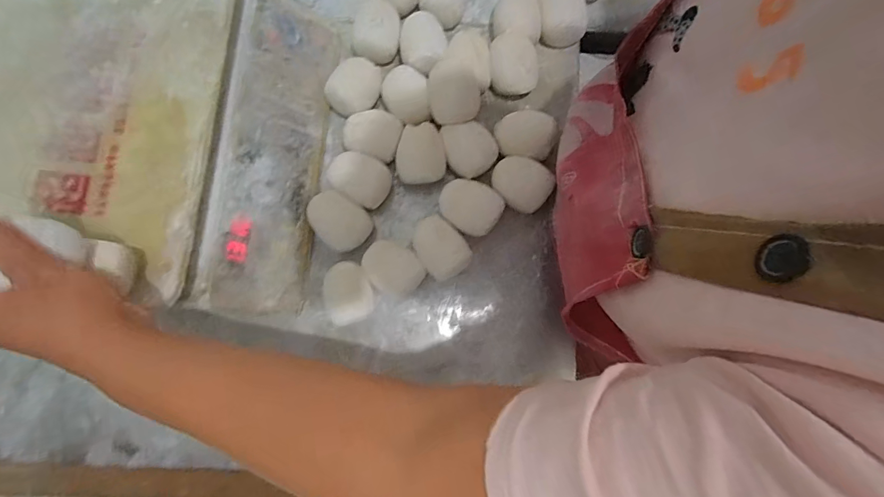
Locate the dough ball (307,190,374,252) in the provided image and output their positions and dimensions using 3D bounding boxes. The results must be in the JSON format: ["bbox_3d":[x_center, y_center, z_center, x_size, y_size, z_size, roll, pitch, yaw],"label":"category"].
[{"bbox_3d":[-0.110,-0.028,0.443,0.065,0.034,0.049,37,84,4],"label":"dough ball"}]

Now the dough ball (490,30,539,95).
[{"bbox_3d":[0.078,-0.201,0.462,0.052,0.037,0.063,1,82,0],"label":"dough ball"}]

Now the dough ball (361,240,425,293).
[{"bbox_3d":[-0.051,0.020,0.433,0.051,0.034,0.058,-37,84,-5],"label":"dough ball"}]

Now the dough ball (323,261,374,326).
[{"bbox_3d":[-0.093,0.044,0.423,0.043,0.046,0.059,-18,83,-3],"label":"dough ball"}]

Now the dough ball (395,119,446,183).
[{"bbox_3d":[-0.023,-0.098,0.450,0.050,0.042,0.059,-5,82,-1],"label":"dough ball"}]

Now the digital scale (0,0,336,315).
[{"bbox_3d":[-0.286,-0.112,0.414,0.306,0.103,0.331,6,82,1],"label":"digital scale"}]

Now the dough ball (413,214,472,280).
[{"bbox_3d":[-0.002,-0.001,0.439,0.050,0.029,0.061,-35,84,-5],"label":"dough ball"}]

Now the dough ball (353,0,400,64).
[{"bbox_3d":[-0.073,-0.243,0.465,0.052,0.044,0.062,-4,82,-1],"label":"dough ball"}]

